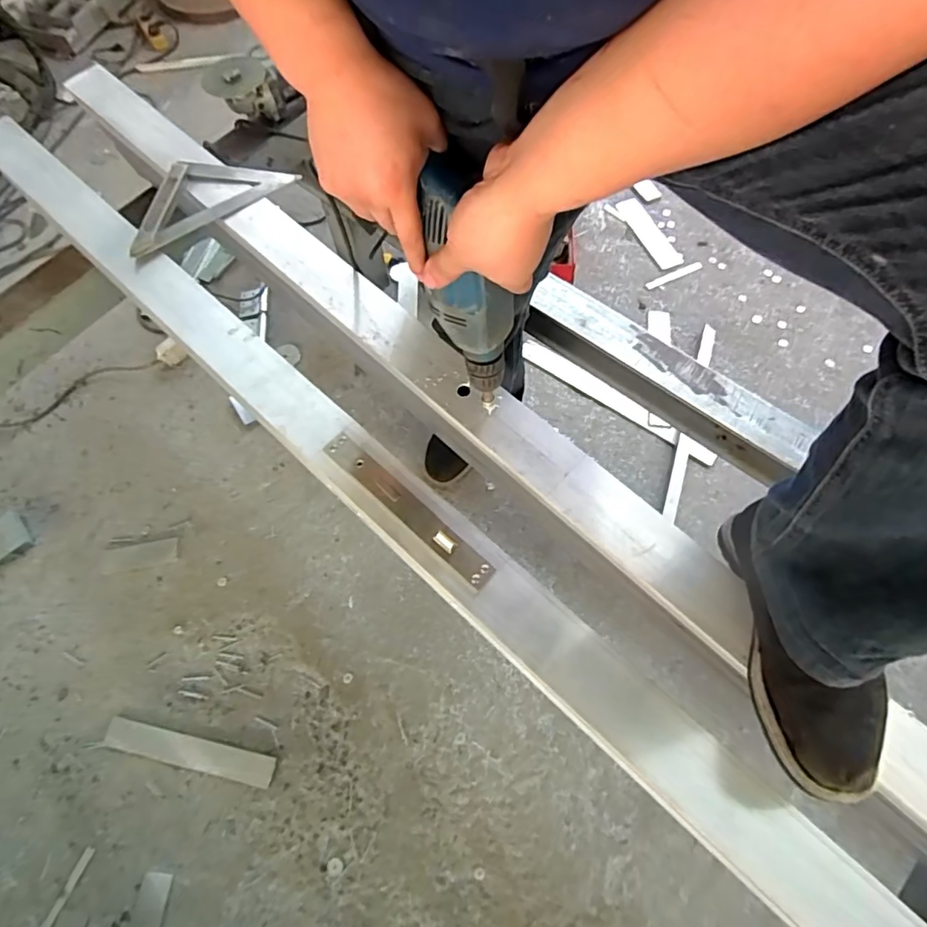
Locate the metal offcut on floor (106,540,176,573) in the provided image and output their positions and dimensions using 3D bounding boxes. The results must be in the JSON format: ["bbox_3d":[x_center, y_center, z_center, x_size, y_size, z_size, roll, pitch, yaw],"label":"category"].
[{"bbox_3d":[-0.686,0.195,1.124,0.157,0.007,0.061,-11,61,-2],"label":"metal offcut on floor"}]

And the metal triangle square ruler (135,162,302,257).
[{"bbox_3d":[-0.379,-0.395,0.764,0.246,0.022,0.120,-35,70,-12],"label":"metal triangle square ruler"}]

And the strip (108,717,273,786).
[{"bbox_3d":[-0.504,0.526,0.966,0.319,0.011,0.050,11,68,7],"label":"strip"}]

